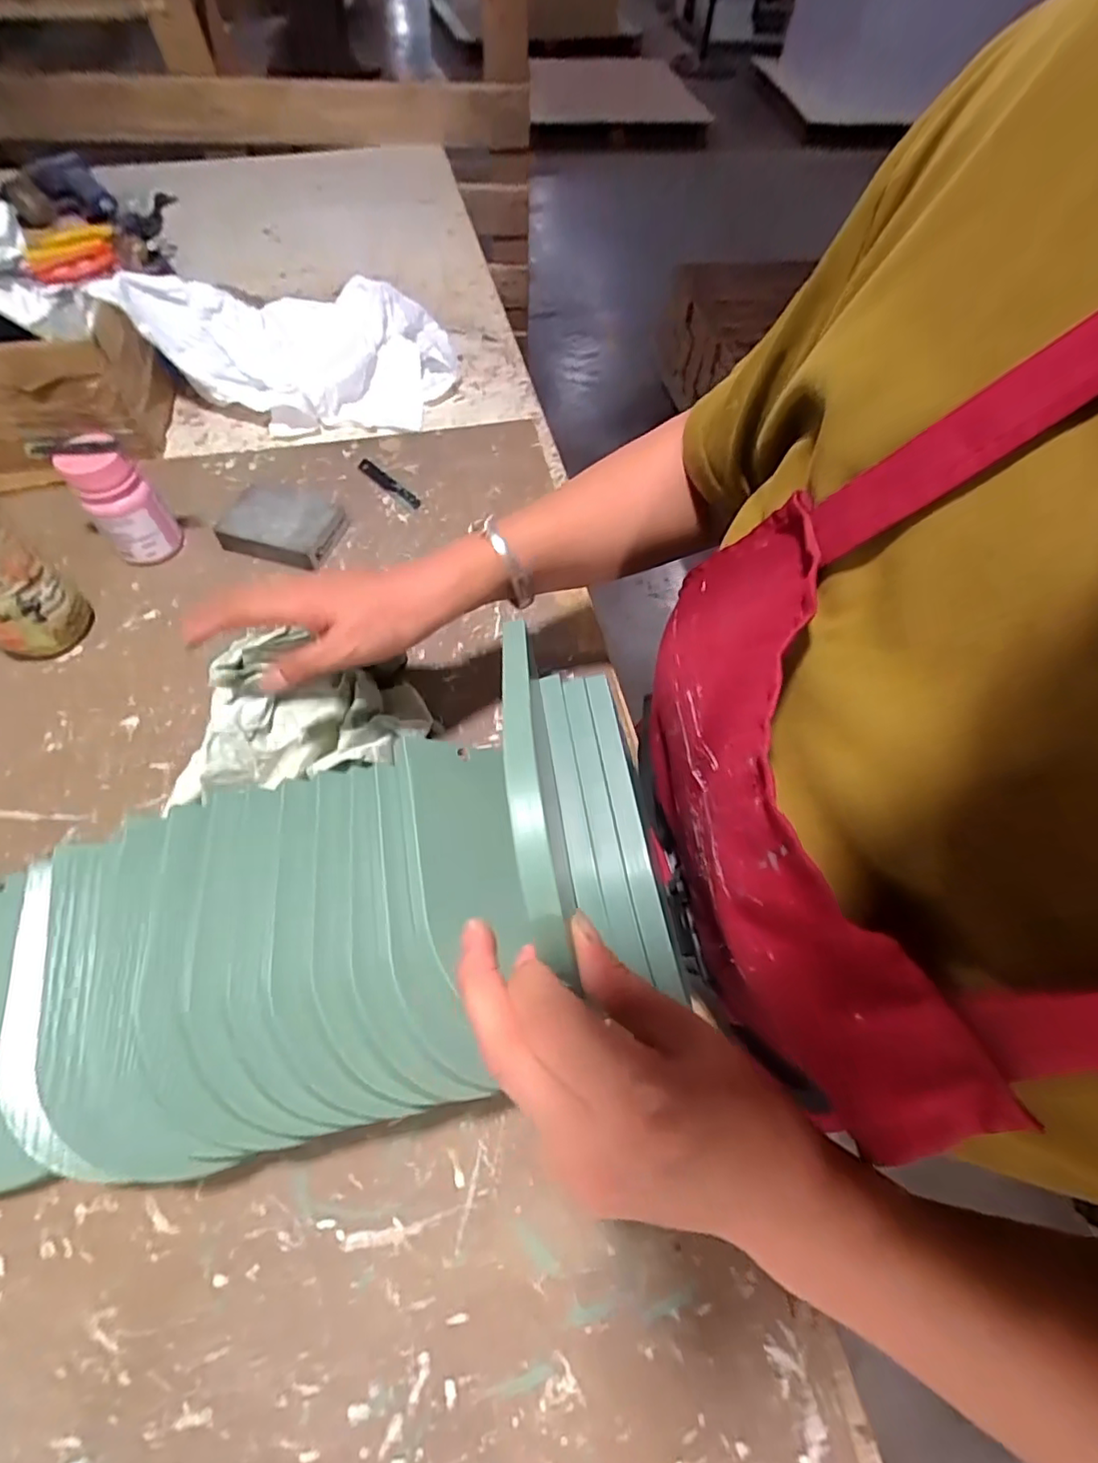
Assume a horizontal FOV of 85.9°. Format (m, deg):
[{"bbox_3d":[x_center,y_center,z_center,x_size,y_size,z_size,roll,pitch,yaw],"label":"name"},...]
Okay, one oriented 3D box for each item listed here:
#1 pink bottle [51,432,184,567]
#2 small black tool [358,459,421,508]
[{"bbox_3d":[-0.378,-0.202,0.525,0.057,0.099,0.056,-35,67,-19],"label":"pink bottle"},{"bbox_3d":[-0.168,-0.260,0.622,0.020,0.008,0.100,-39,68,-21],"label":"small black tool"}]

